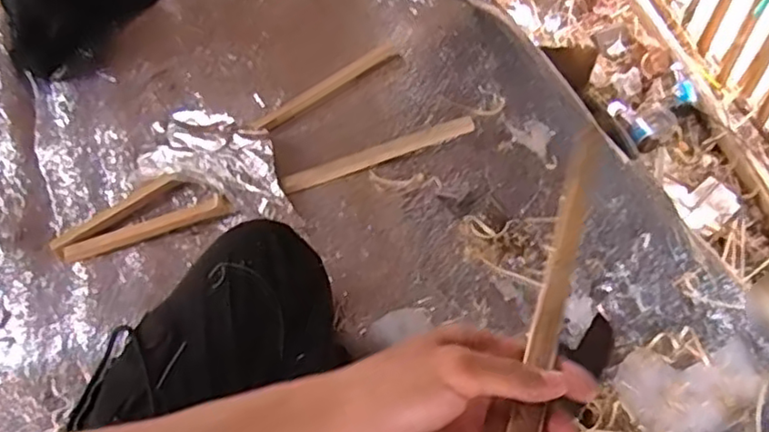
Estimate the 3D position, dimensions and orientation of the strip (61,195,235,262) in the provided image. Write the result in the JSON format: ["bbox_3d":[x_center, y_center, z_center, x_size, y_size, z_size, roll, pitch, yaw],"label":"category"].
[{"bbox_3d":[-0.284,0.014,0.776,0.198,0.010,0.027,-18,63,-6],"label":"strip"}]

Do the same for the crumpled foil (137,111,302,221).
[{"bbox_3d":[-0.193,-0.071,0.792,0.211,0.026,0.115,18,65,12],"label":"crumpled foil"}]

